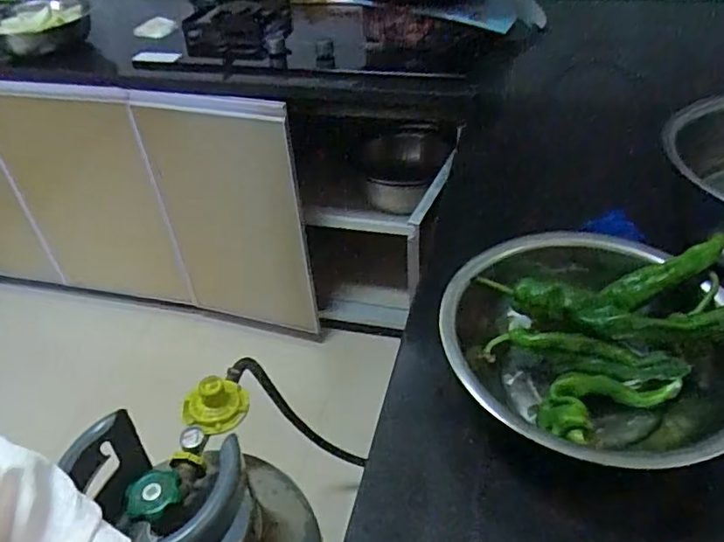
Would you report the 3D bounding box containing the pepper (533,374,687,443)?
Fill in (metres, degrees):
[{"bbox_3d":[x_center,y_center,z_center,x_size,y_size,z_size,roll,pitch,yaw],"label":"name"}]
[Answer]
[{"bbox_3d":[0.211,0.111,0.512,0.128,0.029,0.057,-23,45,-18],"label":"pepper"}]

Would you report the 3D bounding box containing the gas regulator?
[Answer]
[{"bbox_3d":[-0.184,0.180,0.697,0.078,0.059,0.117,-5,42,0],"label":"gas regulator"}]

